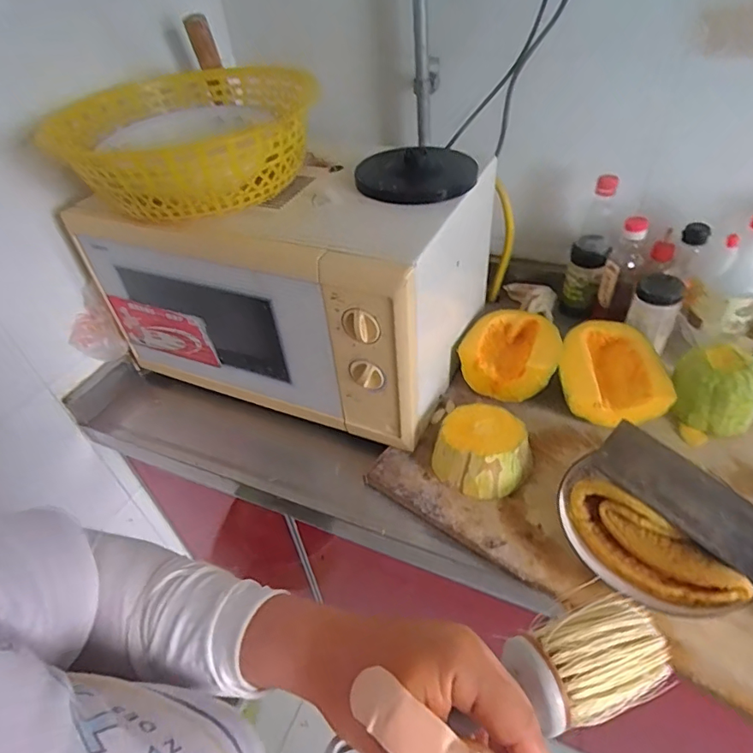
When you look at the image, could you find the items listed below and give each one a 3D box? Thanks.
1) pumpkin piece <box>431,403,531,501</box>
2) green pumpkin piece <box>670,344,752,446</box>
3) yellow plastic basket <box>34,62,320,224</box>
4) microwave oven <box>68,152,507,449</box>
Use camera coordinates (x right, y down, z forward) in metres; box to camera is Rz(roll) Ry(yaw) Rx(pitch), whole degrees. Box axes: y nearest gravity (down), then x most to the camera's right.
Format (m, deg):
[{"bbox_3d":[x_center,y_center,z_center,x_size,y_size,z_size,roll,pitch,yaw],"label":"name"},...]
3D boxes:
[{"bbox_3d":[0.136,0.089,0.640,0.108,0.057,0.110,-3,44,3],"label":"pumpkin piece"},{"bbox_3d":[0.447,0.017,0.660,0.098,0.090,0.093,-8,44,-1],"label":"green pumpkin piece"},{"bbox_3d":[-0.244,-0.299,0.635,0.309,0.091,0.323,-13,44,-7],"label":"yellow plastic basket"},{"bbox_3d":[-0.093,-0.180,0.769,0.499,0.285,0.392,14,47,20],"label":"microwave oven"}]

